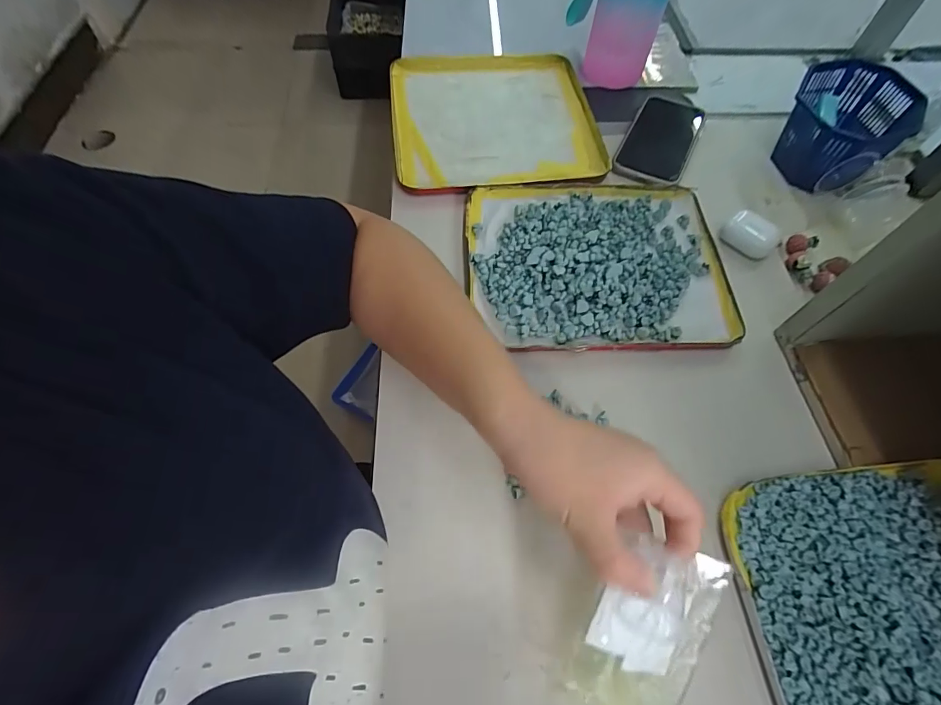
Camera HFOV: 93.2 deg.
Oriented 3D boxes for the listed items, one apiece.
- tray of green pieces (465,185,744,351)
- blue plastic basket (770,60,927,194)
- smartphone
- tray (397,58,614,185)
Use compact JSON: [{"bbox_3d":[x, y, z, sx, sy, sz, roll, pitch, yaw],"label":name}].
[{"bbox_3d":[0.123,-0.095,0.437,0.245,0.016,0.203,-4,61,0],"label":"tray of green pieces"},{"bbox_3d":[0.426,-0.256,0.518,0.117,0.074,0.166,30,66,14],"label":"blue plastic basket"},{"bbox_3d":[0.227,-0.256,0.528,0.077,0.007,0.161,23,64,14],"label":"smartphone"},{"bbox_3d":[0.027,-0.296,0.547,0.241,0.017,0.257,-7,61,-2],"label":"tray"}]

